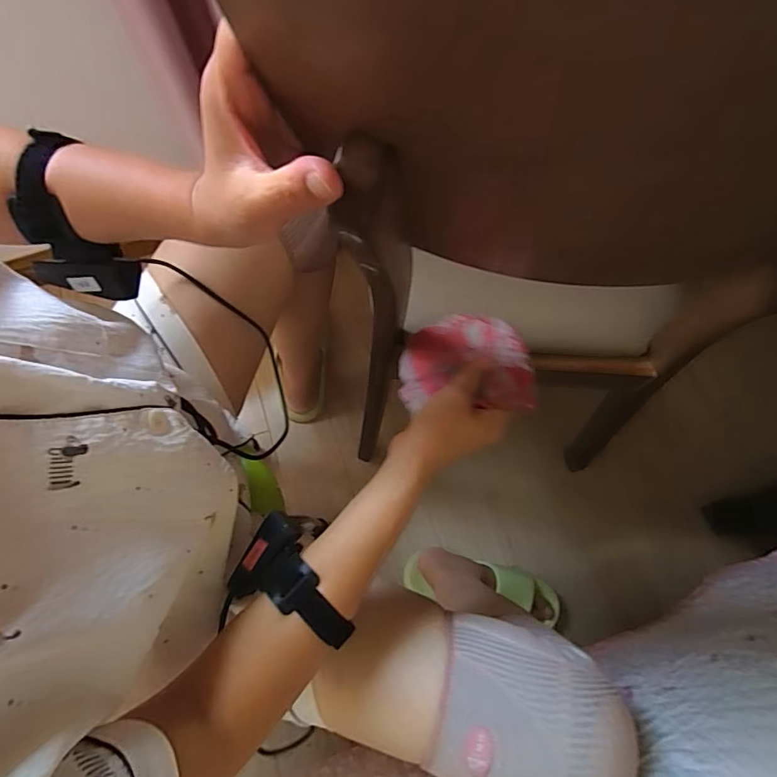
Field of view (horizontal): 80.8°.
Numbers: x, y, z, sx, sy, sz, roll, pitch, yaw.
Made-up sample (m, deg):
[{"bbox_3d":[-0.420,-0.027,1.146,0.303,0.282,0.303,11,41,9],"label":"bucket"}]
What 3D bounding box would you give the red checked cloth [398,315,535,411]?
[{"bbox_3d":[0.073,-0.031,0.442,0.119,0.071,0.105,7,75,4],"label":"red checked cloth"}]

